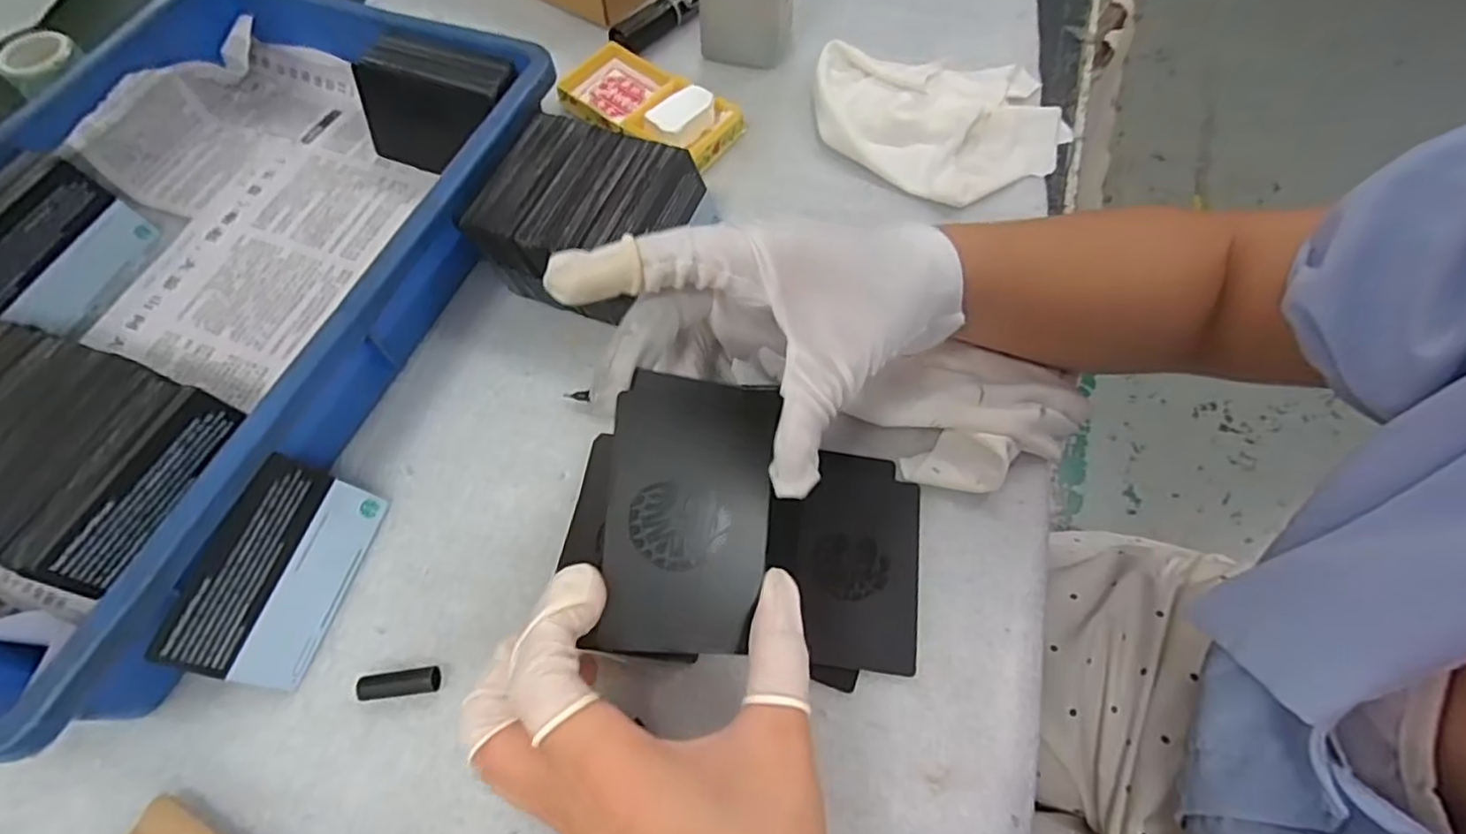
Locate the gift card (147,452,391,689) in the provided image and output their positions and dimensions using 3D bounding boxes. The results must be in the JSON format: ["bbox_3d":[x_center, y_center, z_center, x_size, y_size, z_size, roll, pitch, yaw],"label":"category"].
[{"bbox_3d":[-0.187,0.064,0.275,0.004,0.055,0.084,-8,56,40],"label":"gift card"}]

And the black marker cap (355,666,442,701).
[{"bbox_3d":[-0.136,0.109,0.272,0.032,0.009,0.010,-7,63,-3],"label":"black marker cap"}]

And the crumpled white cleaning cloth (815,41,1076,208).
[{"bbox_3d":[0.127,-0.178,0.404,0.149,0.022,0.108,3,63,2],"label":"crumpled white cleaning cloth"}]

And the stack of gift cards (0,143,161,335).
[{"bbox_3d":[-0.358,-0.088,0.346,0.009,0.062,0.085,11,65,29],"label":"stack of gift cards"}]

